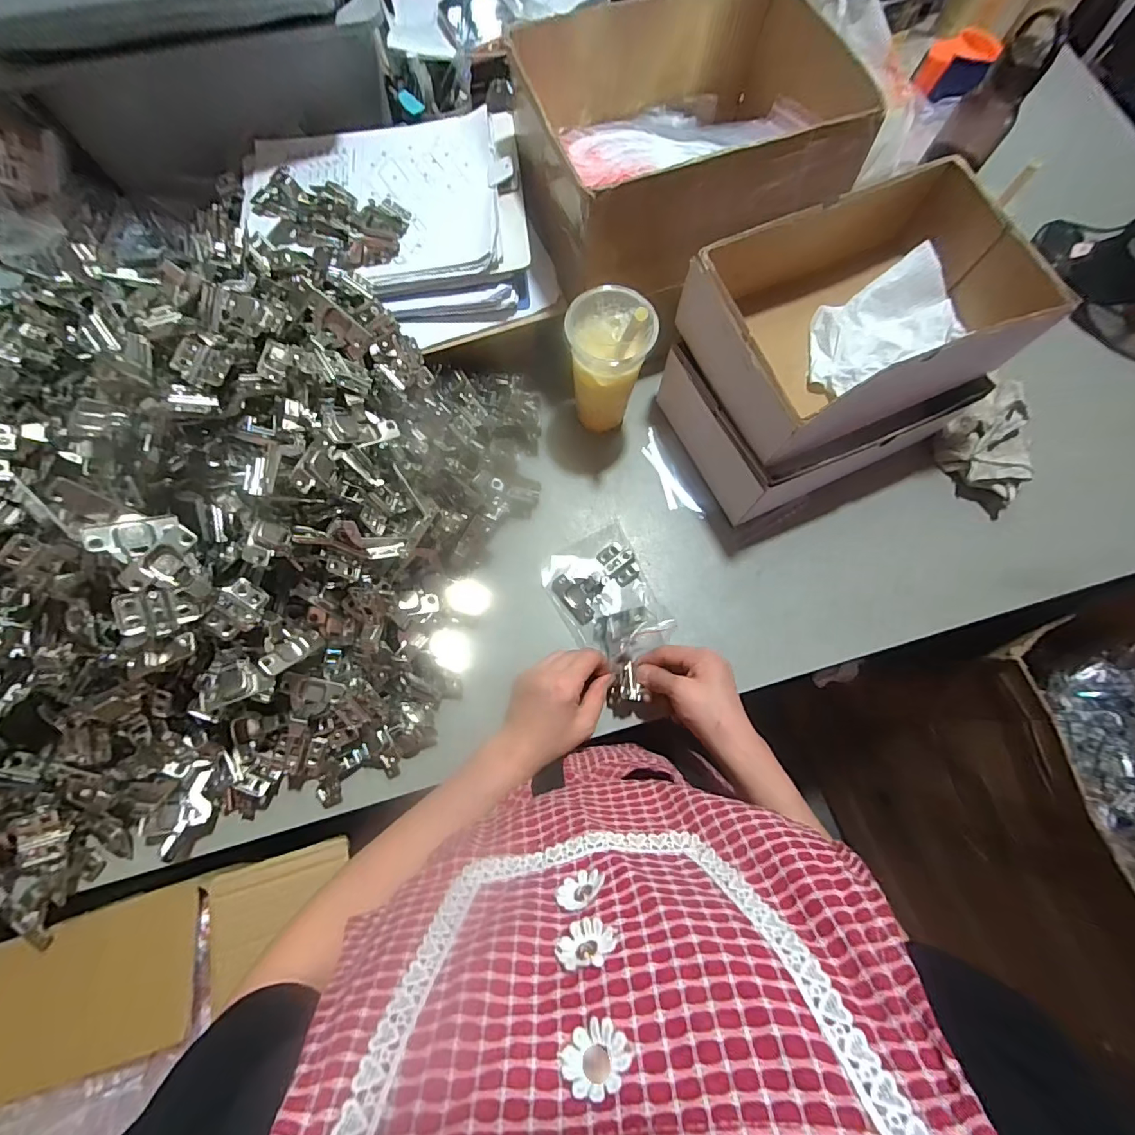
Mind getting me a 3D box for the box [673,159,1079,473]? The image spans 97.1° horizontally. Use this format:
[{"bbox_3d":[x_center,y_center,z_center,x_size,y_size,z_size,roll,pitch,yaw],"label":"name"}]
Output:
[{"bbox_3d":[0.297,-0.257,0.522,0.301,0.107,0.204,-25,76,-8],"label":"box"}]

